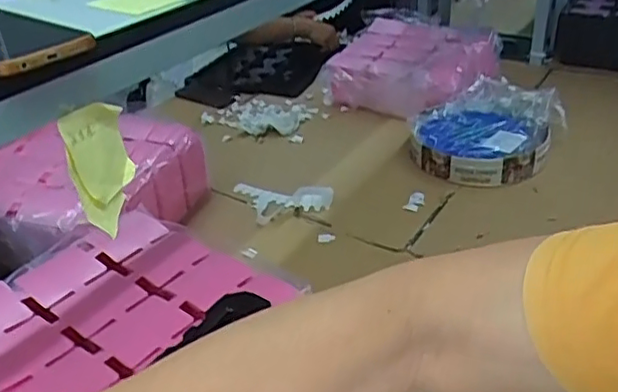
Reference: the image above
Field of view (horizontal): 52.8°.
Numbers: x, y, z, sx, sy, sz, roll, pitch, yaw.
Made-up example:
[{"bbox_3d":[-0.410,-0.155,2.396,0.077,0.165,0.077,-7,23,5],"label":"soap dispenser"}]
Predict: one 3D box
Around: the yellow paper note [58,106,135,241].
[{"bbox_3d":[-0.158,-0.025,0.466,0.026,0.082,0.070,-1,31,5],"label":"yellow paper note"}]

